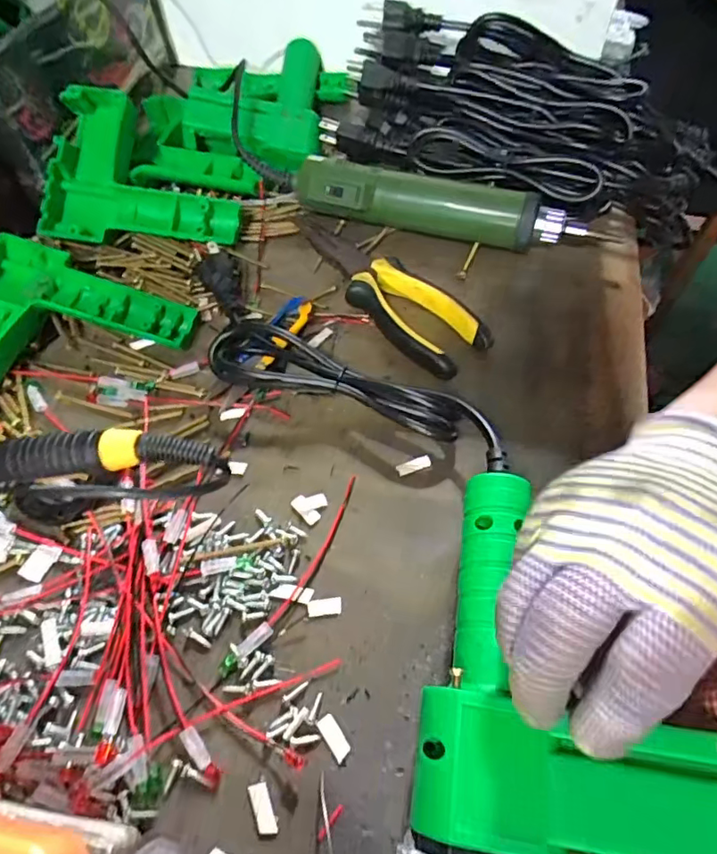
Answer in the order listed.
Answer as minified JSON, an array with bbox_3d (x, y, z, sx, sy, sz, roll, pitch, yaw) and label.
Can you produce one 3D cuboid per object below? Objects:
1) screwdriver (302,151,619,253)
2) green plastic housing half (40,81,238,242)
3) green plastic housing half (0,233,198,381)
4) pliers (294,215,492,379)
[{"bbox_3d":[0.072,-0.165,0.417,0.243,0.041,0.036,12,59,7],"label":"screwdriver"},{"bbox_3d":[-0.165,-0.200,0.428,0.149,0.029,0.112,3,90,3],"label":"green plastic housing half"},{"bbox_3d":[-0.202,-0.061,0.361,0.157,0.033,0.120,17,60,10],"label":"green plastic housing half"},{"bbox_3d":[0.011,-0.108,0.398,0.053,0.021,0.187,-33,64,-19],"label":"pliers"}]

